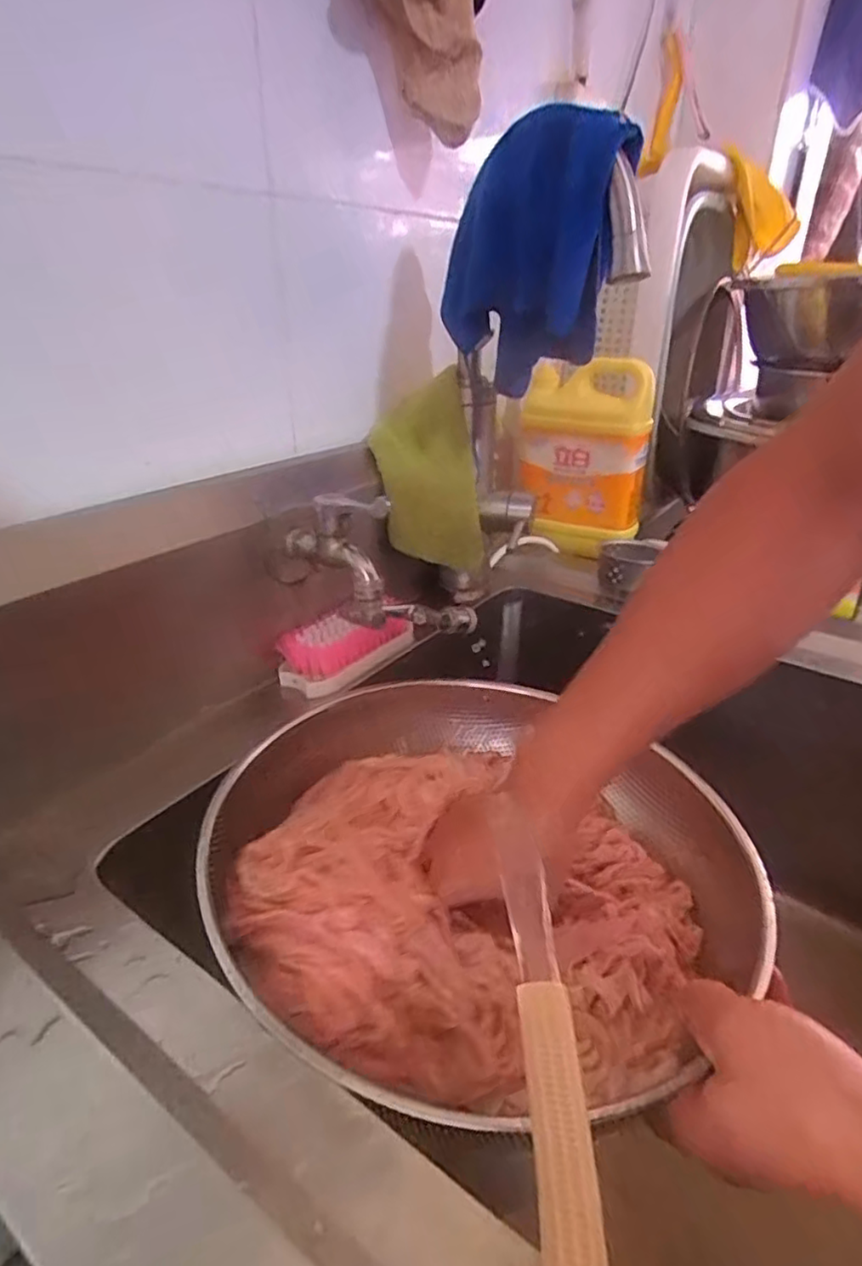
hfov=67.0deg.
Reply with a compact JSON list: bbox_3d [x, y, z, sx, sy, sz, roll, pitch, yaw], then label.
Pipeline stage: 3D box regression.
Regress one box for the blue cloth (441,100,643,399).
[{"bbox_3d":[0.074,-0.276,0.494,0.063,0.174,0.169,-11,30,-20],"label":"blue cloth"}]

